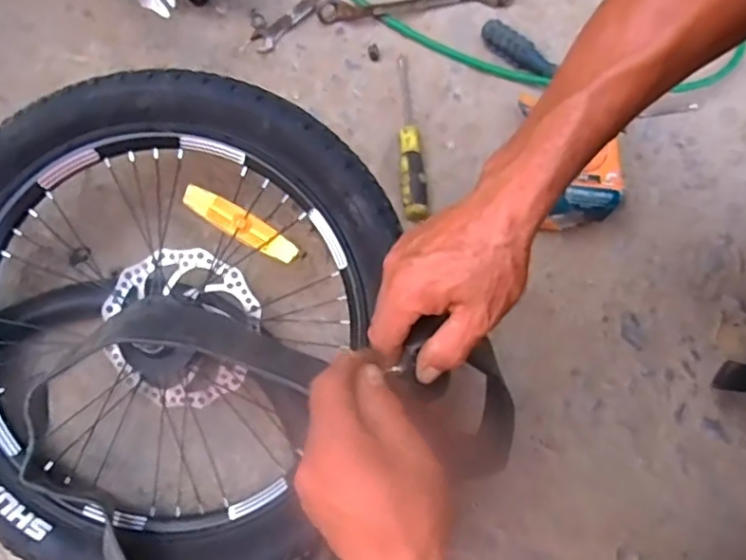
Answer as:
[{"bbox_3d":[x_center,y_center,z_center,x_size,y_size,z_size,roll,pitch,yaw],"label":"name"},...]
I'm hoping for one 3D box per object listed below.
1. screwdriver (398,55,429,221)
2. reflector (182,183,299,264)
[{"bbox_3d":[0.039,-0.158,0.663,0.024,0.026,0.194,-3,76,-2],"label":"screwdriver"},{"bbox_3d":[-0.116,-0.049,0.538,0.108,0.007,0.025,30,89,-5],"label":"reflector"}]

